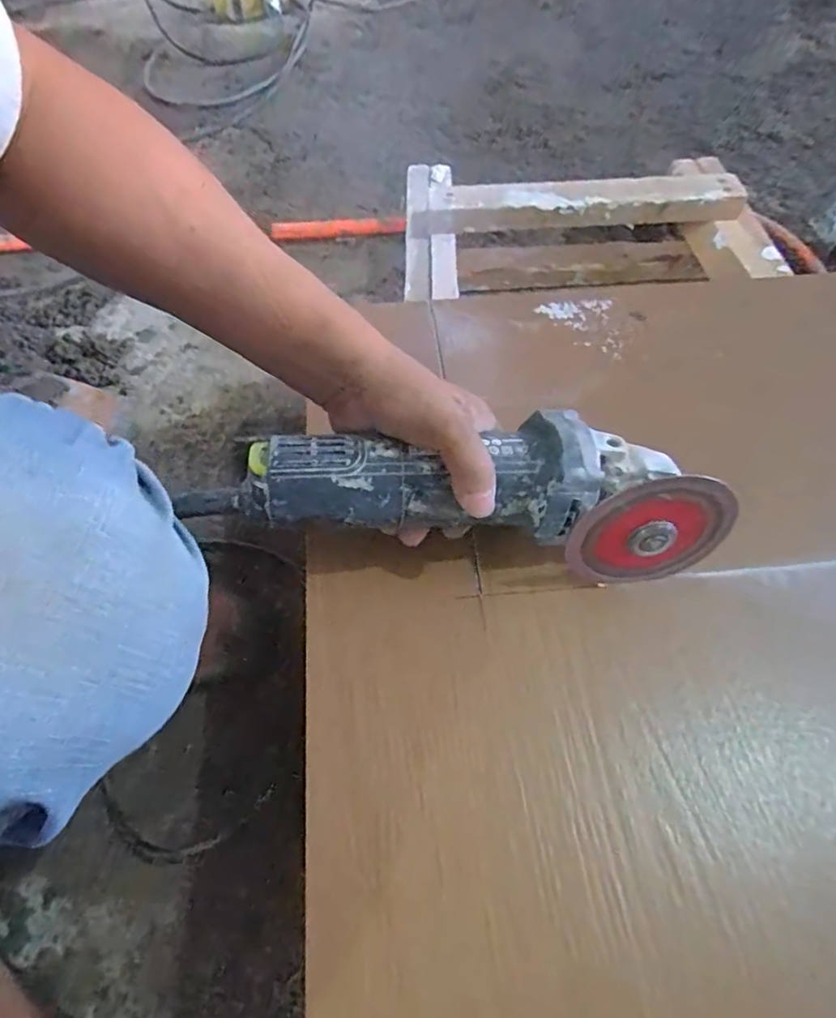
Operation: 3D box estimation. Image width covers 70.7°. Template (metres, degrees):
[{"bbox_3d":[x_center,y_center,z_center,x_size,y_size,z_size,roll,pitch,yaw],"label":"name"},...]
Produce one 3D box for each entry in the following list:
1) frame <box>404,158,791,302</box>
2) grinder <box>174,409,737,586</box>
[{"bbox_3d":[0.202,-0.320,0.701,0.422,0.116,0.210,-3,58,5],"label":"frame"},{"bbox_3d":[0.030,-0.017,0.351,0.295,0.078,0.078,5,61,-4],"label":"grinder"}]

